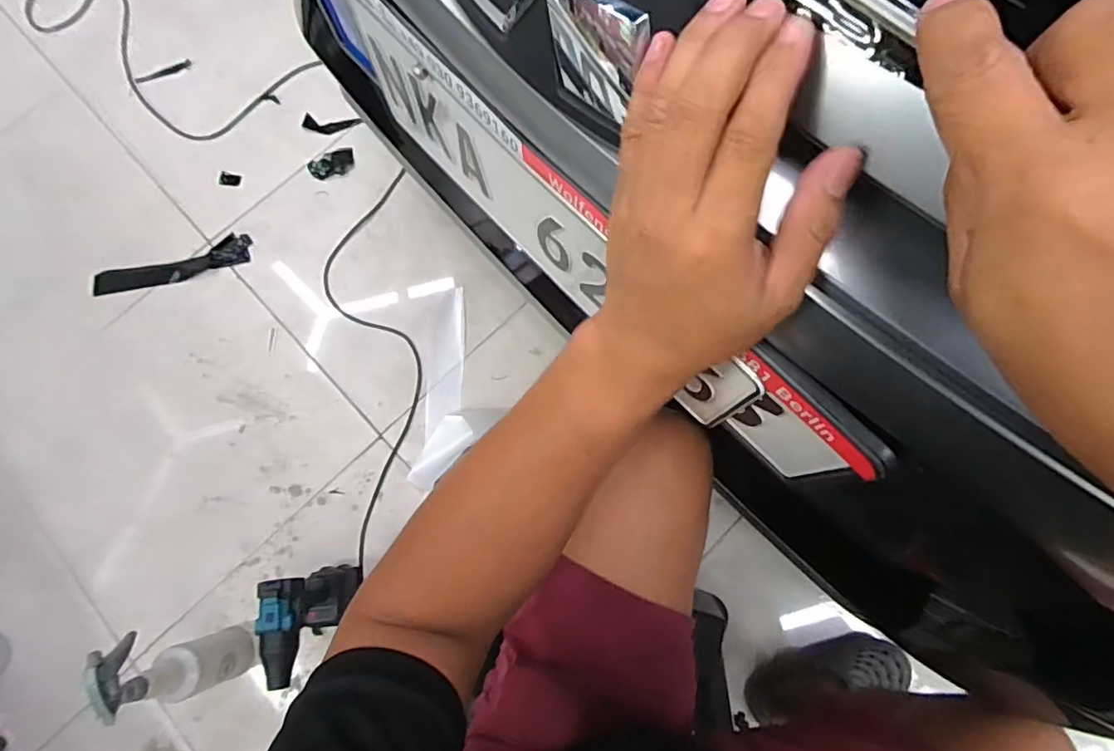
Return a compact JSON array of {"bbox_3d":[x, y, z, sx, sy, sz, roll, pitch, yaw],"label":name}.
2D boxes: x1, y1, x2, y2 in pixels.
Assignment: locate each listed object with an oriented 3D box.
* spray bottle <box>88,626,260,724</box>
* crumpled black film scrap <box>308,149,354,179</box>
[{"bbox_3d":[-0.642,0.488,0.954,0.084,0.309,0.125,-28,77,-4],"label":"spray bottle"},{"bbox_3d":[-0.521,-0.491,1.295,0.101,0.018,0.061,-17,77,-2],"label":"crumpled black film scrap"}]

